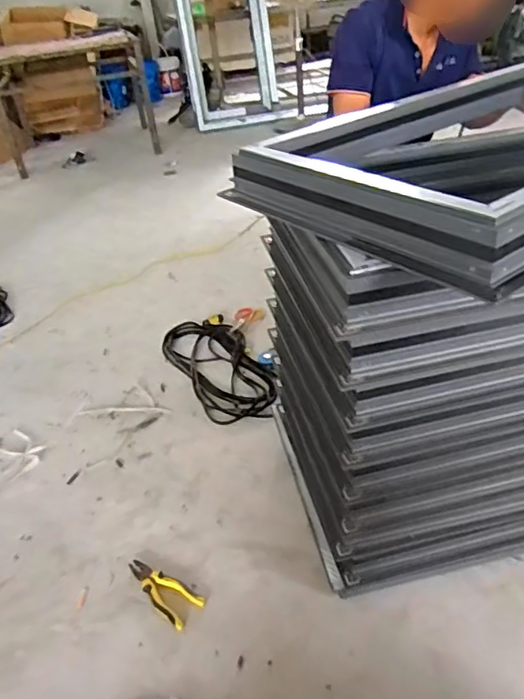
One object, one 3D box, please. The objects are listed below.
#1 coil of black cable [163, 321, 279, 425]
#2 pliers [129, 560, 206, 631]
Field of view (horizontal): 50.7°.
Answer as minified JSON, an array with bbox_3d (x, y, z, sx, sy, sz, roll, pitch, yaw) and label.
[{"bbox_3d":[-0.139,0.040,1.758,0.244,0.037,0.617,-21,37,-21],"label":"coil of black cable"},{"bbox_3d":[-0.213,0.496,1.161,0.197,0.013,0.079,23,44,36],"label":"pliers"}]

